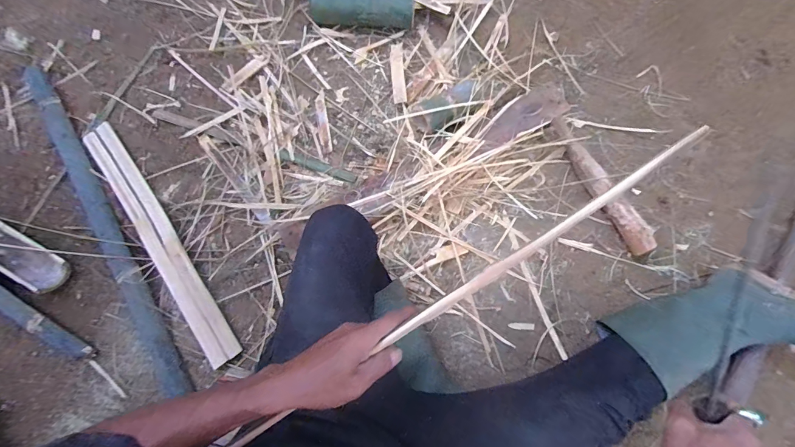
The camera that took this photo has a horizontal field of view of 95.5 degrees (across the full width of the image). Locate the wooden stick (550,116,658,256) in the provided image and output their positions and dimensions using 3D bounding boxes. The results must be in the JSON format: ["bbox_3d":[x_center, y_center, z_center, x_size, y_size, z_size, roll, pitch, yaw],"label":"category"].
[{"bbox_3d":[0.451,-0.087,0.810,0.049,0.043,0.350,-27,76,-8],"label":"wooden stick"}]

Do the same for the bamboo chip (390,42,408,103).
[{"bbox_3d":[0.001,-0.374,0.899,0.033,0.007,0.170,-4,74,-1],"label":"bamboo chip"}]

